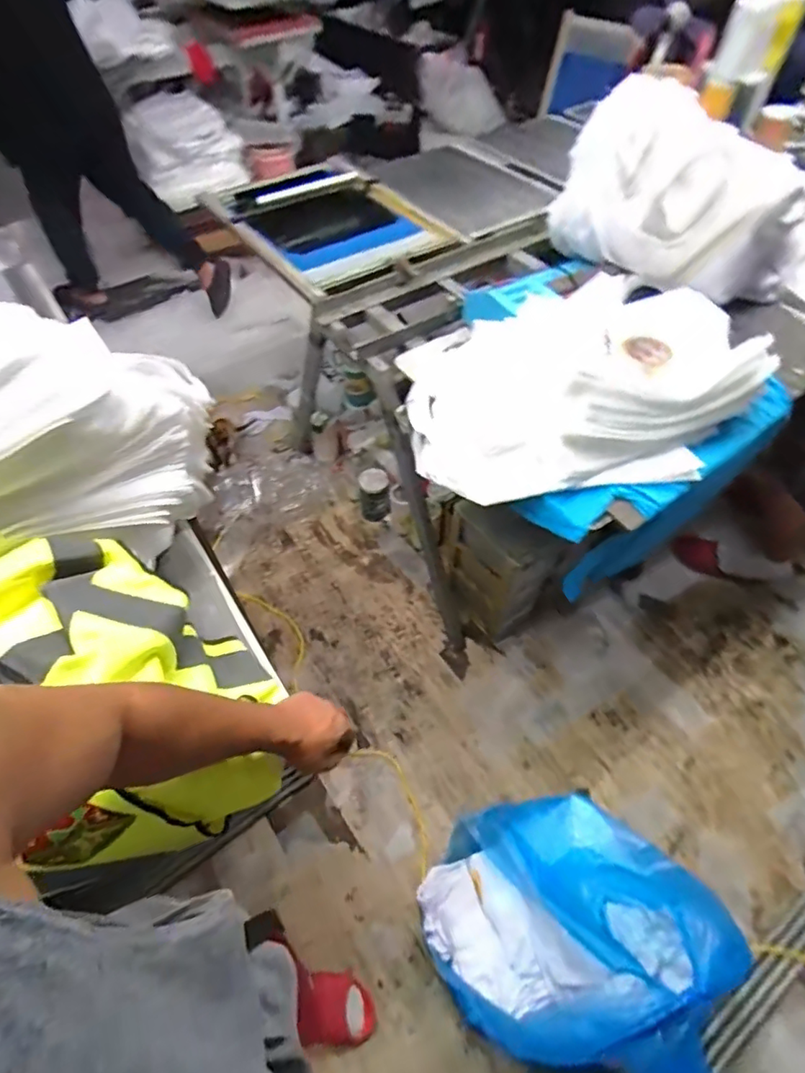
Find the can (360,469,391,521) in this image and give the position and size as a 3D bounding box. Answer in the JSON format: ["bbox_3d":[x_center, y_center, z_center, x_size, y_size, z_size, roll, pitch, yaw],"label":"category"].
[{"bbox_3d":[-0.093,-0.137,1.814,0.097,0.160,0.108,-7,55,-4],"label":"can"}]

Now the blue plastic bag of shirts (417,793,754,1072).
[{"bbox_3d":[0.298,0.731,1.040,0.504,0.441,0.450,8,55,6],"label":"blue plastic bag of shirts"}]

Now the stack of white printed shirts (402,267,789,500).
[{"bbox_3d":[0.313,-0.287,1.011,0.582,0.188,0.497,-20,57,-13],"label":"stack of white printed shirts"}]

